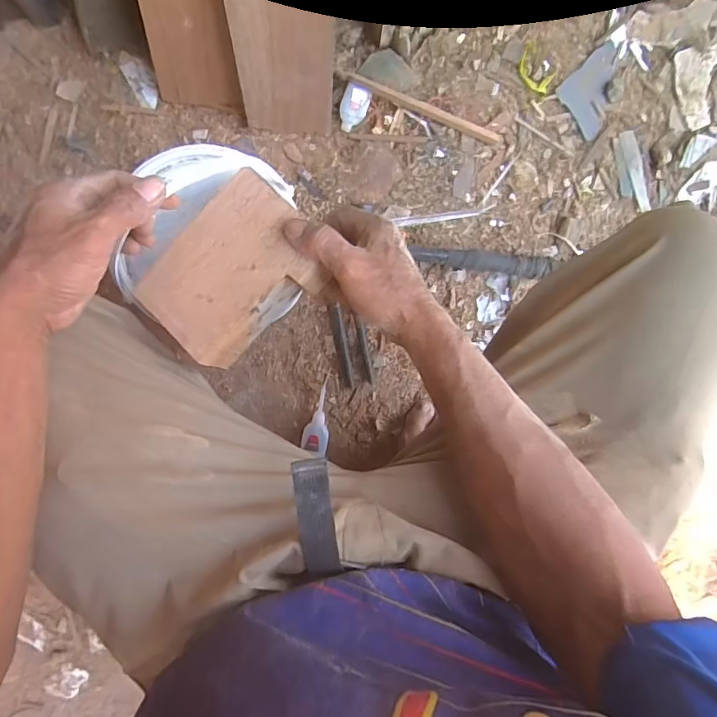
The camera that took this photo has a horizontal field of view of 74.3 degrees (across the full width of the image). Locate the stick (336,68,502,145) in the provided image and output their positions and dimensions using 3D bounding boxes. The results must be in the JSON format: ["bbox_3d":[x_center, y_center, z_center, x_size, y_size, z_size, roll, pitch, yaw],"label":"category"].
[{"bbox_3d":[0.082,-0.332,0.623,0.233,0.015,0.019,21,92,-6],"label":"stick"}]

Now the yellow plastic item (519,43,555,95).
[{"bbox_3d":[0.234,-0.383,0.634,0.031,0.020,0.063,-37,96,-1],"label":"yellow plastic item"}]

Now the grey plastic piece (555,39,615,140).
[{"bbox_3d":[0.329,-0.368,0.650,0.097,0.014,0.081,-45,96,0],"label":"grey plastic piece"}]

